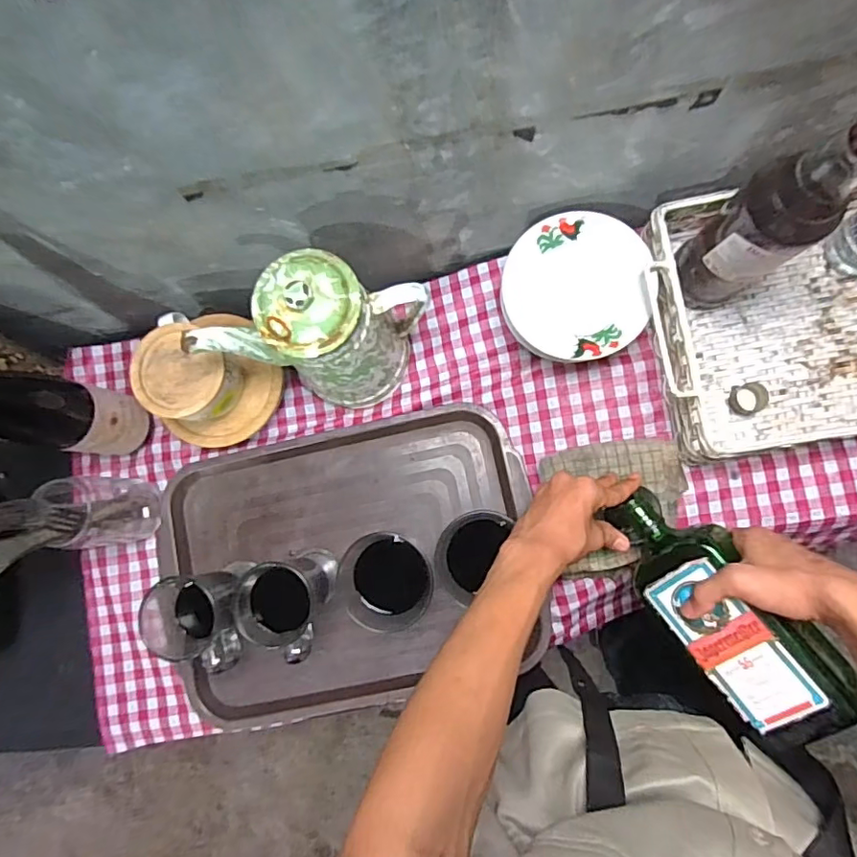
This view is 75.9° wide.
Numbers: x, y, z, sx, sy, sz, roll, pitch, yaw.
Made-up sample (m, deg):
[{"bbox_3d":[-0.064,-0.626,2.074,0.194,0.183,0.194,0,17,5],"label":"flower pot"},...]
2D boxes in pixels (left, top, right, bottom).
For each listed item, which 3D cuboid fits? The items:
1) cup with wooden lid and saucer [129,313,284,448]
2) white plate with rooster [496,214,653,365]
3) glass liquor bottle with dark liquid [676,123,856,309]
[{"bbox_3d":[-0.241,-0.054,0.617,0.131,0.103,0.138,-1,83,5],"label":"cup with wooden lid and saucer"},{"bbox_3d":[0.146,-0.141,0.548,0.137,0.014,0.147,-1,83,5],"label":"white plate with rooster"},{"bbox_3d":[0.290,-0.182,0.454,0.087,0.293,0.077,-40,82,-1],"label":"glass liquor bottle with dark liquid"}]

